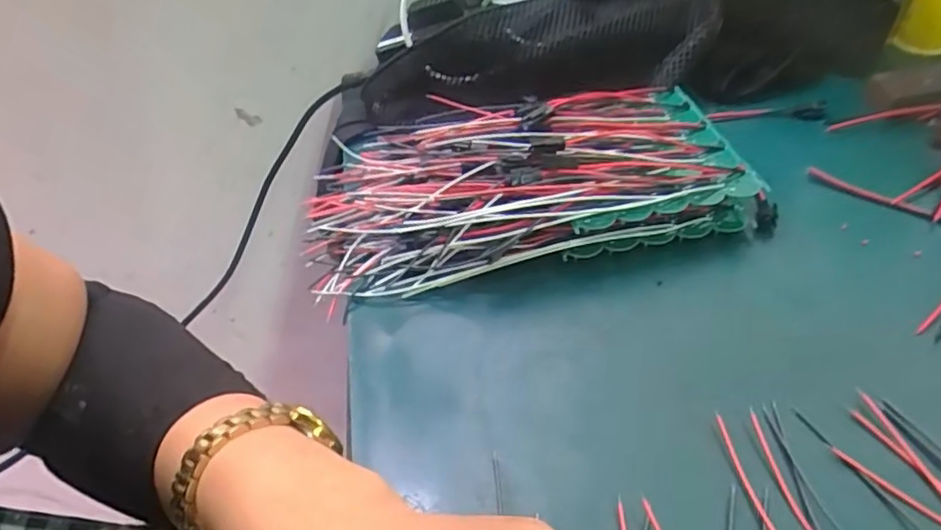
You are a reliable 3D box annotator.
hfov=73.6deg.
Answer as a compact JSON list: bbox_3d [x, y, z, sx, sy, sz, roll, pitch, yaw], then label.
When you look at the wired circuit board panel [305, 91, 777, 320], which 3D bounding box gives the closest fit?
[{"bbox_3d":[0.030,-0.052,0.340,0.247,0.040,0.115,-8,44,0],"label":"wired circuit board panel"}]

